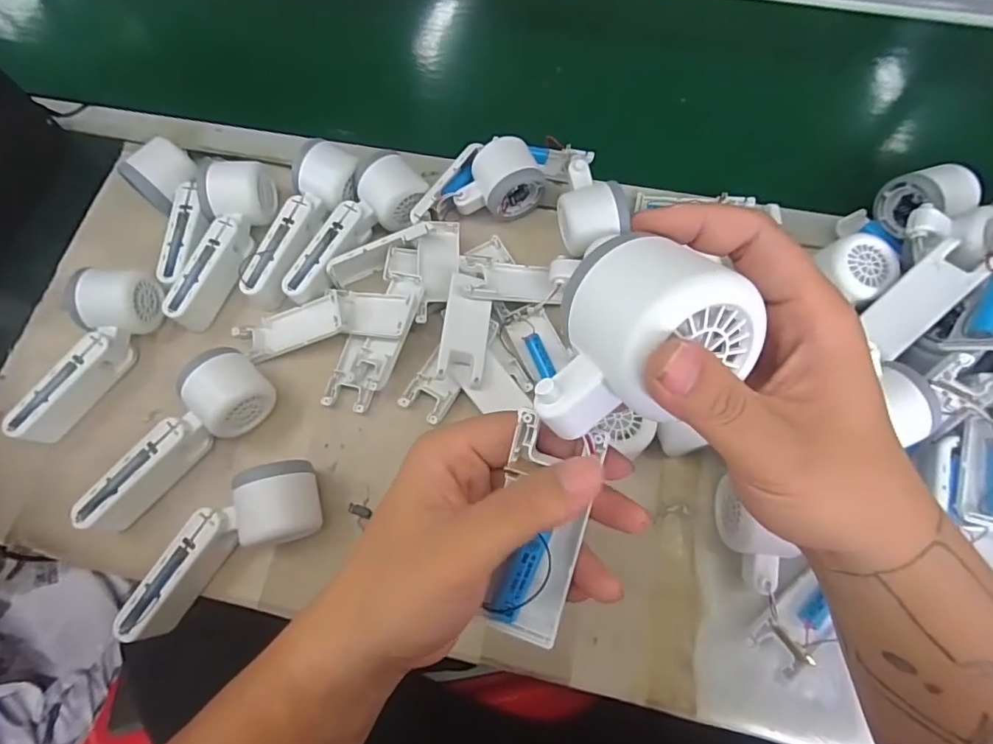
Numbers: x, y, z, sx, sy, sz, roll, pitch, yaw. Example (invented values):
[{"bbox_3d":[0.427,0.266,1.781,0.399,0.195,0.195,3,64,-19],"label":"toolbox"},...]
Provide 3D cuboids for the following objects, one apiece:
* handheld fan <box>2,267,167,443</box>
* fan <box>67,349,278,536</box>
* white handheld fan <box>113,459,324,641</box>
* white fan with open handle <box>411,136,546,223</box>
[{"bbox_3d":[-0.353,-0.018,0.443,0.051,0.058,0.157,26,72,11],"label":"handheld fan"},{"bbox_3d":[-0.255,0.058,0.416,0.058,0.056,0.170,36,74,14],"label":"fan"},{"bbox_3d":[-0.210,0.129,0.391,0.165,0.050,0.064,-31,71,-9],"label":"white handheld fan"},{"bbox_3d":[-0.017,-0.177,0.496,0.129,0.053,0.069,-7,69,-1],"label":"white fan with open handle"}]

